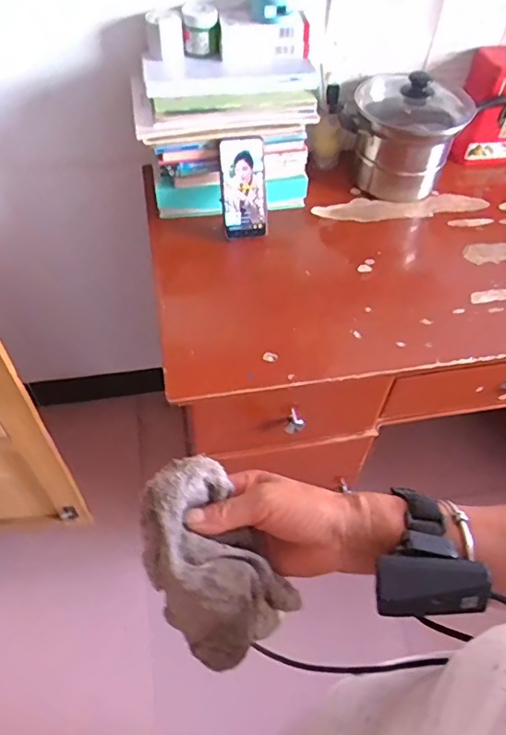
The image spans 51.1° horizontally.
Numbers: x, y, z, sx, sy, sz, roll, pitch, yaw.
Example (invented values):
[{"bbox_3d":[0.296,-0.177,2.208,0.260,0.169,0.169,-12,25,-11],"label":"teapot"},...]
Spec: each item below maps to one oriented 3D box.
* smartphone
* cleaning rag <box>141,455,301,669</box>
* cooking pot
[{"bbox_3d":[-0.014,-0.308,0.915,0.079,0.163,0.013,-8,27,-10],"label":"smartphone"},{"bbox_3d":[-0.031,0.137,0.375,0.083,0.088,0.115,-35,61,-26],"label":"cleaning rag"},{"bbox_3d":[0.289,-0.450,1.016,0.201,0.186,0.189,21,54,13],"label":"cooking pot"}]

